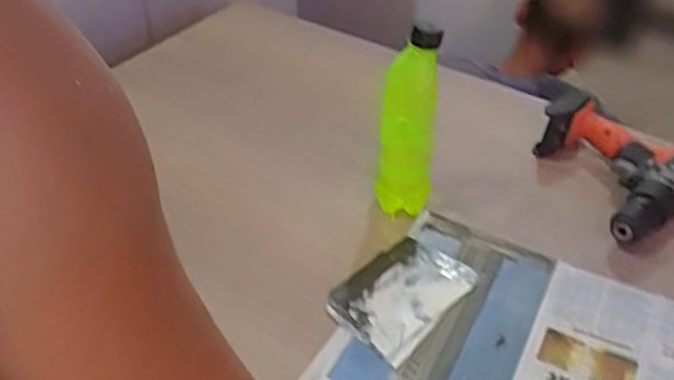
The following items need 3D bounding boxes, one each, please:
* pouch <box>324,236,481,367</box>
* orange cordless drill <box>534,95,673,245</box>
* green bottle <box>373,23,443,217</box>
[{"bbox_3d":[0.062,0.103,0.677,0.098,0.013,0.139,31,49,30],"label":"pouch"},{"bbox_3d":[0.330,-0.029,0.794,0.137,0.072,0.189,-13,43,-16],"label":"orange cordless drill"},{"bbox_3d":[0.072,-0.069,0.710,0.054,0.208,0.064,6,41,5],"label":"green bottle"}]

